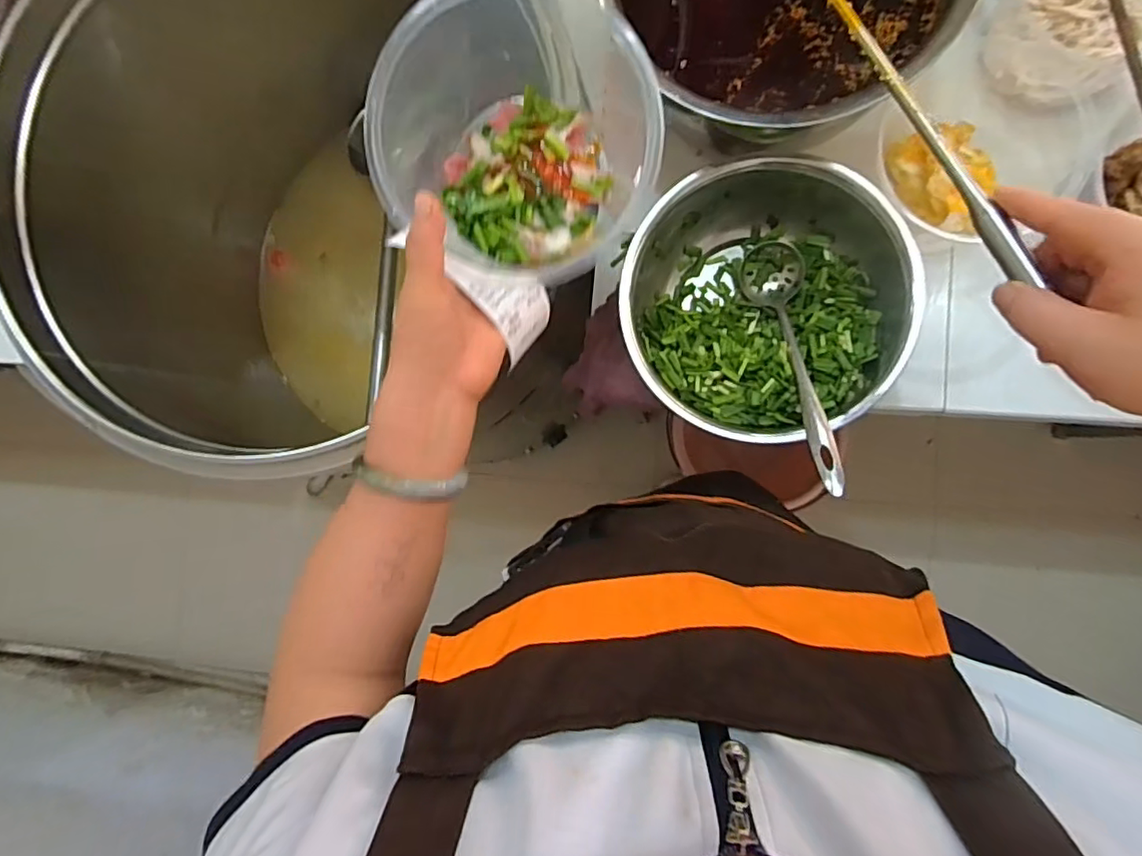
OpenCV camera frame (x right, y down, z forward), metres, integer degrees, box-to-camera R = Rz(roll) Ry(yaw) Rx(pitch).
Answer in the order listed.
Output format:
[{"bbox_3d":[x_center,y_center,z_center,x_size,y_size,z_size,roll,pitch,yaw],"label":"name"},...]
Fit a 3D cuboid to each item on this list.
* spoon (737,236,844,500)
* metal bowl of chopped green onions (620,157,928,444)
[{"bbox_3d":[0.205,-0.064,0.543,0.053,0.036,0.253,-6,60,5],"label":"spoon"},{"bbox_3d":[0.179,-0.115,0.565,0.248,0.095,0.235,-1,84,5],"label":"metal bowl of chopped green onions"}]

